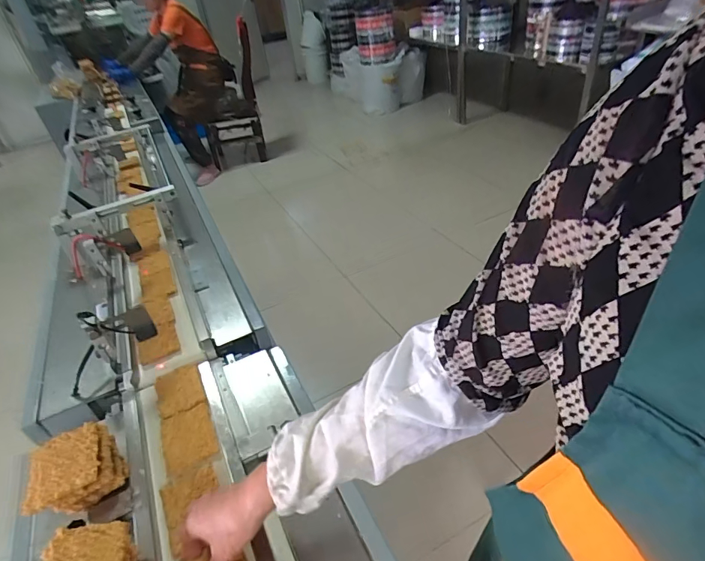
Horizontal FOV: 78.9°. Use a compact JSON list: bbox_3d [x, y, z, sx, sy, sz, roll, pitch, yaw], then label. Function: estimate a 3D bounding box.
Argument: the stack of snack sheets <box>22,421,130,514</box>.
[{"bbox_3d":[-0.350,0.242,0.539,0.102,0.061,0.100,-21,40,-17],"label":"stack of snack sheets"}]

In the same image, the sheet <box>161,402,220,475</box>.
[{"bbox_3d":[-0.229,0.216,0.598,0.069,0.007,0.089,-21,40,-16],"label":"sheet"}]

